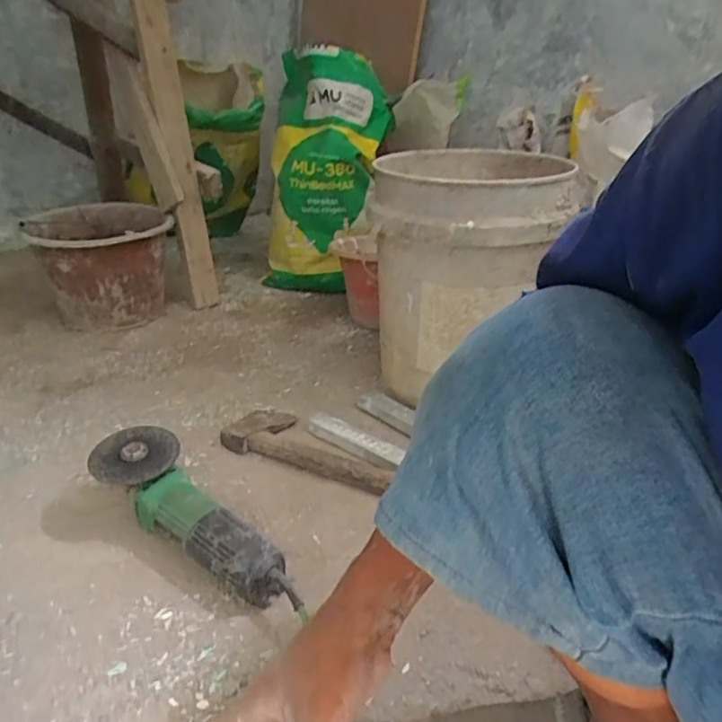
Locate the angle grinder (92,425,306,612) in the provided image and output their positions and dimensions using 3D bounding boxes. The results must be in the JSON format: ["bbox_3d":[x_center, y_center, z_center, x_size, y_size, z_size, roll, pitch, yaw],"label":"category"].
[{"bbox_3d":[-0.197,0.174,0.632,0.097,0.090,0.273,-20,36,-40],"label":"angle grinder"}]

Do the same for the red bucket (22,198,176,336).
[{"bbox_3d":[-0.512,-0.183,1.166,0.240,0.223,0.240,-1,27,-11],"label":"red bucket"}]

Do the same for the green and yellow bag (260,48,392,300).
[{"bbox_3d":[-0.080,-0.395,1.317,0.258,0.524,0.124,4,26,-2],"label":"green and yellow bag"}]

